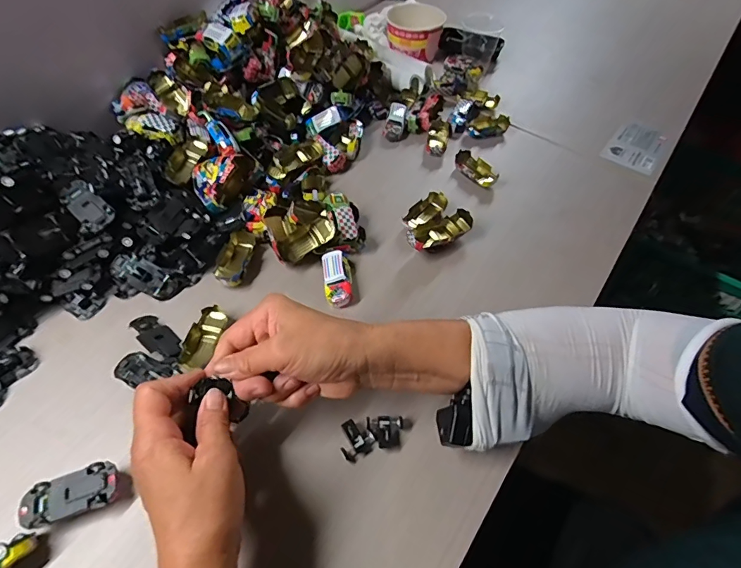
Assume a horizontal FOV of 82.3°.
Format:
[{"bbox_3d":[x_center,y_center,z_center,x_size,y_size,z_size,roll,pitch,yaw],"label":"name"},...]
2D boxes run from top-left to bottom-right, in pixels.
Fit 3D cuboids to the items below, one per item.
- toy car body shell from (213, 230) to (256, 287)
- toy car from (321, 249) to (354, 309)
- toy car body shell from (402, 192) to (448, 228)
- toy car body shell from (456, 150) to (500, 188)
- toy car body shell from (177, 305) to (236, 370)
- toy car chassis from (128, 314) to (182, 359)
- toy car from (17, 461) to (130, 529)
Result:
[{"bbox_3d":[-0.147,-0.026,0.456,0.033,0.023,0.071,5,56,-1],"label":"toy car body shell"},{"bbox_3d":[-0.035,-0.006,0.447,0.031,0.020,0.062,-1,56,-5],"label":"toy car"},{"bbox_3d":[0.065,-0.087,0.511,0.028,0.019,0.062,34,60,17],"label":"toy car body shell"},{"bbox_3d":[0.139,-0.150,0.558,0.028,0.019,0.063,-30,64,-22],"label":"toy car body shell"},{"bbox_3d":[-0.161,0.051,0.406,0.032,0.016,0.063,18,57,8],"label":"toy car body shell"},{"bbox_3d":[-0.202,0.050,0.403,0.063,0.007,0.027,36,61,18],"label":"toy car chassis"},{"bbox_3d":[-0.220,0.158,0.321,0.071,0.018,0.032,-11,58,-12],"label":"toy car"}]

